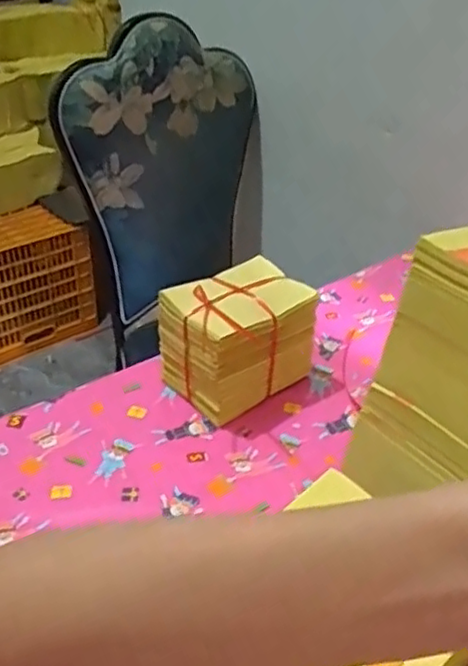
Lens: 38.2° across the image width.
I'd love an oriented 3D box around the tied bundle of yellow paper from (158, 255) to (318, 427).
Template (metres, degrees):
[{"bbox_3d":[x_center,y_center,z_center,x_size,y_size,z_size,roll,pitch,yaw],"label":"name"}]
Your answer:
[{"bbox_3d":[0.003,0.010,0.841,0.159,0.136,0.119,-25,43,-35],"label":"tied bundle of yellow paper"}]

